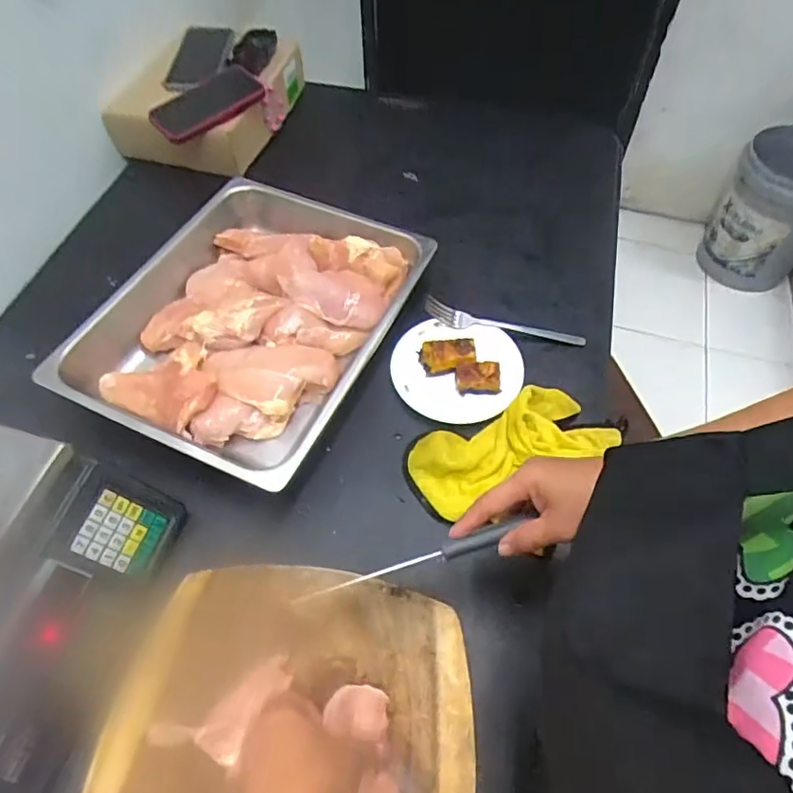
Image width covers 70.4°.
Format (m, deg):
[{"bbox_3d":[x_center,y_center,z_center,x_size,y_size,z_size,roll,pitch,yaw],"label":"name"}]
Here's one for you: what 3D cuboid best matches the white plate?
[{"bbox_3d":[0.069,-0.037,0.648,0.143,0.025,0.130,0,56,0],"label":"white plate"}]

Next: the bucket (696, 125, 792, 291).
[{"bbox_3d":[1.052,-0.513,1.593,0.285,0.390,0.285,0,56,0],"label":"bucket"}]

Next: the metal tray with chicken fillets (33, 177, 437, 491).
[{"bbox_3d":[-0.182,-0.099,0.676,0.345,0.063,0.380,21,59,14],"label":"metal tray with chicken fillets"}]

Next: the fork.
[{"bbox_3d":[0.132,-0.087,0.685,0.195,0.032,0.023,11,57,8],"label":"fork"}]

